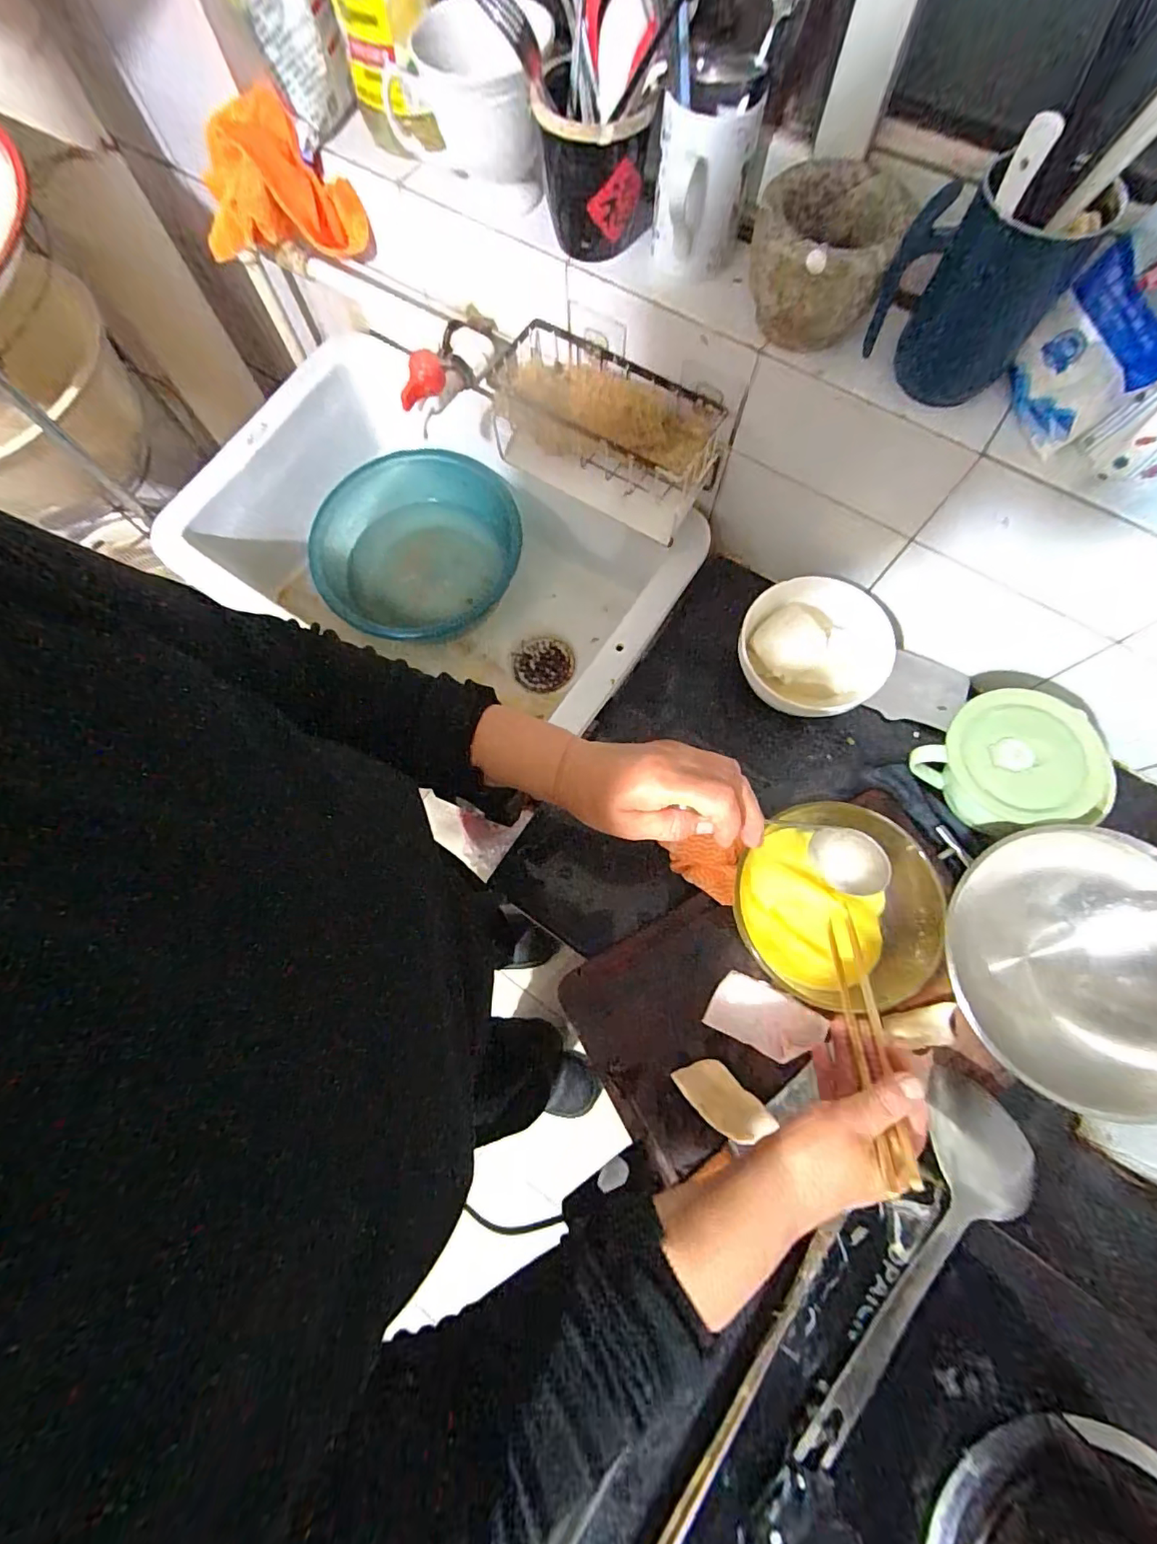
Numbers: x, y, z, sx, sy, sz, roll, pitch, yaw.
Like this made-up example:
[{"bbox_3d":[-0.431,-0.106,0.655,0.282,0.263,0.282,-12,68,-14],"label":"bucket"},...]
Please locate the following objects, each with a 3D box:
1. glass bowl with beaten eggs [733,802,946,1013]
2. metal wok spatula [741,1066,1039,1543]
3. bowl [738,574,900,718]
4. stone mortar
[{"bbox_3d":[0.239,0.122,0.486,0.180,0.069,0.162,37,78,10],"label":"glass bowl with beaten eggs"},{"bbox_3d":[0.235,0.388,0.403,0.362,0.038,0.081,-37,77,-22],"label":"metal wok spatula"},{"bbox_3d":[0.259,-0.132,0.607,0.155,0.075,0.151,0,74,1],"label":"bowl"},{"bbox_3d":[0.191,-0.405,0.433,0.102,0.085,0.105,8,75,4],"label":"stone mortar"}]

